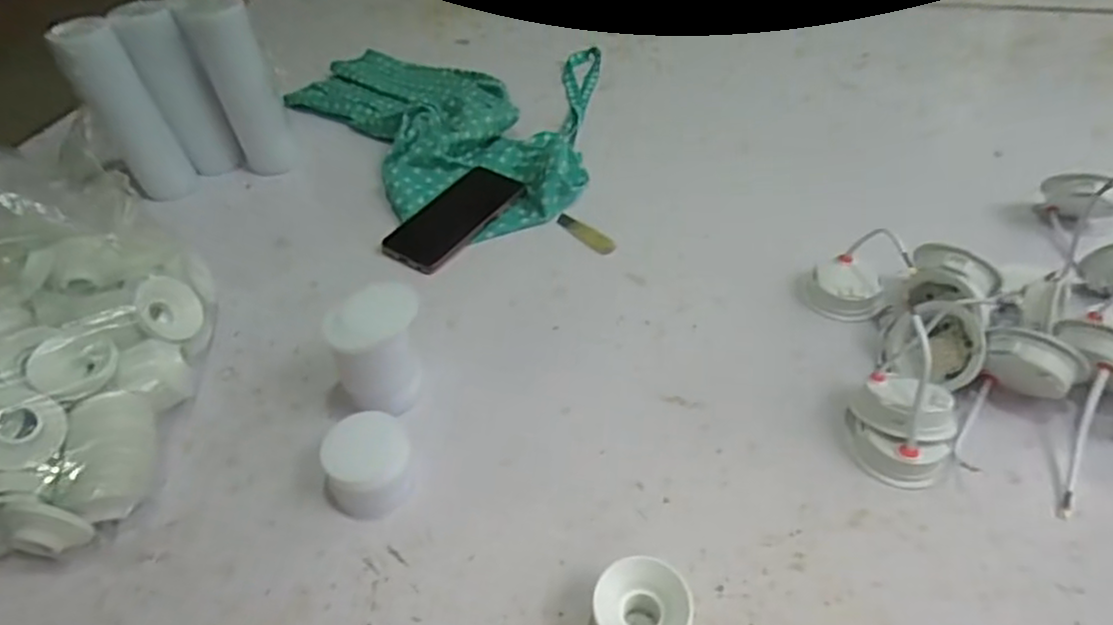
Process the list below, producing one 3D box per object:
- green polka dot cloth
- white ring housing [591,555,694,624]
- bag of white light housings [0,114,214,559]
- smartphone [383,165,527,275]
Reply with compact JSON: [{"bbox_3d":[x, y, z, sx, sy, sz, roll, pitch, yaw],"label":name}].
[{"bbox_3d":[-0.161,-0.252,0.862,0.401,0.046,0.413,1,45,6],"label":"green polka dot cloth"},{"bbox_3d":[0.052,0.185,0.410,0.057,0.038,0.057,4,46,9],"label":"white ring housing"},{"bbox_3d":[-0.459,0.003,0.524,0.268,0.206,0.323,-5,45,0],"label":"bag of white light housings"},{"bbox_3d":[-0.111,-0.104,0.736,0.079,0.012,0.167,26,53,27],"label":"smartphone"}]

